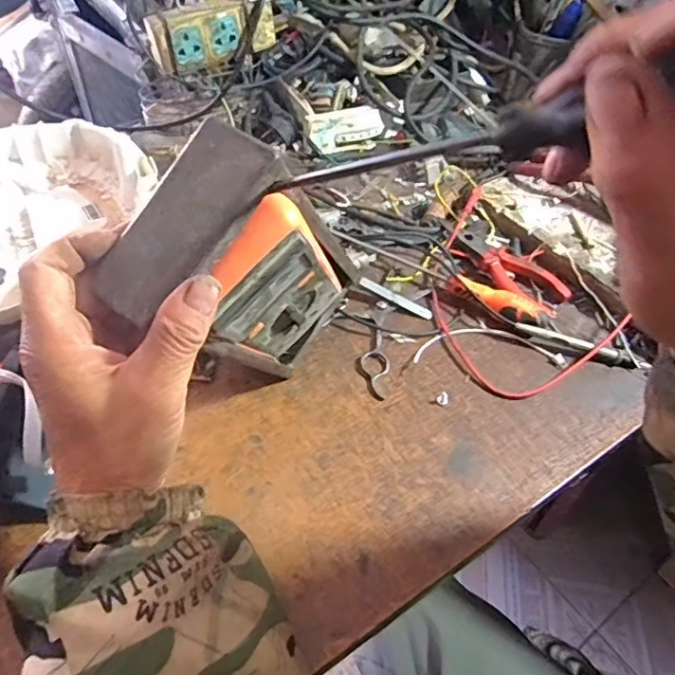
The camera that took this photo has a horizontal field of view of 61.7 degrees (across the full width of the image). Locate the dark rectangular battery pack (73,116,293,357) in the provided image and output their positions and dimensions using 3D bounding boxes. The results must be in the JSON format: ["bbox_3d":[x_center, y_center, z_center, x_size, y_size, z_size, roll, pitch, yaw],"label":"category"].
[{"bbox_3d":[-0.079,-0.055,0.279,0.054,0.008,0.115,44,92,18],"label":"dark rectangular battery pack"}]

